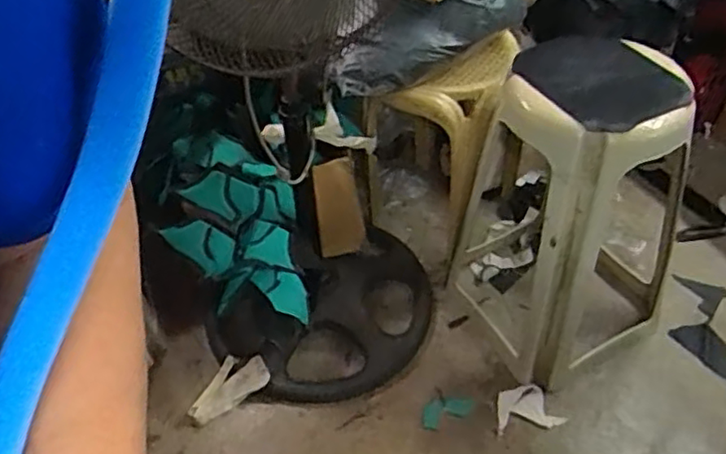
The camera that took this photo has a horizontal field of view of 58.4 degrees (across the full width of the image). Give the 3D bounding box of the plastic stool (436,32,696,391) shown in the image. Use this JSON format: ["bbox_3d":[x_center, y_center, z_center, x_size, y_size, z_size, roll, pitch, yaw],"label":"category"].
[{"bbox_3d":[0.394,-0.040,1.196,0.328,0.582,0.352,-22,50,-20],"label":"plastic stool"}]

